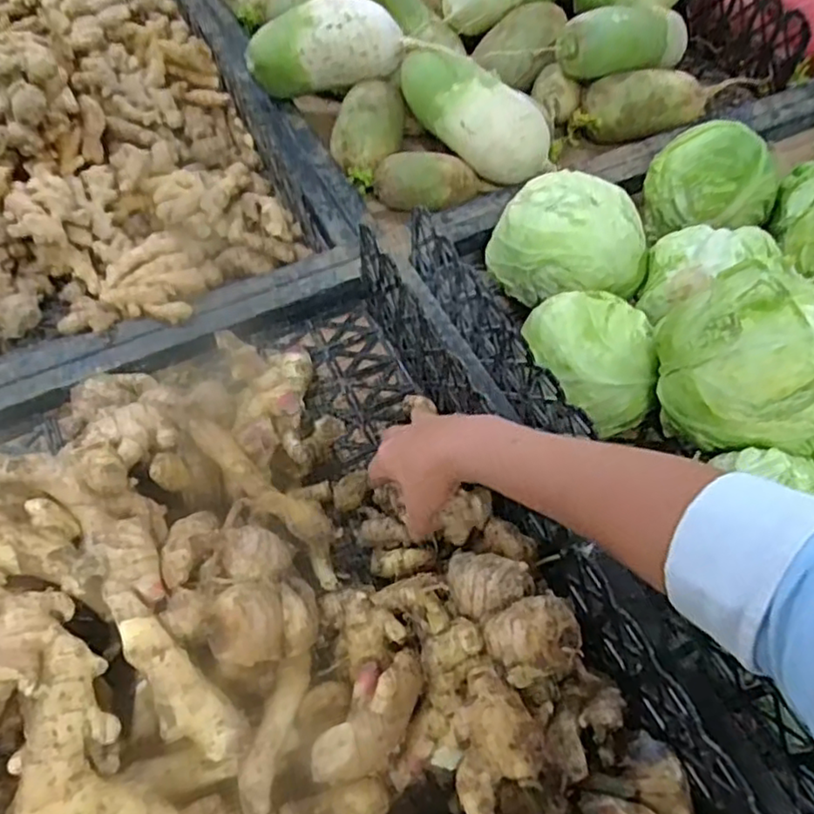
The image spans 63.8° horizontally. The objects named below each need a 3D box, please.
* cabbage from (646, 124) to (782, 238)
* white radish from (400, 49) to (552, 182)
[{"bbox_3d":[0.335,-0.246,0.722,0.132,0.103,0.105,26,61,15],"label":"cabbage"},{"bbox_3d":[0.078,-0.347,0.773,0.212,0.073,0.070,40,64,7],"label":"white radish"}]

